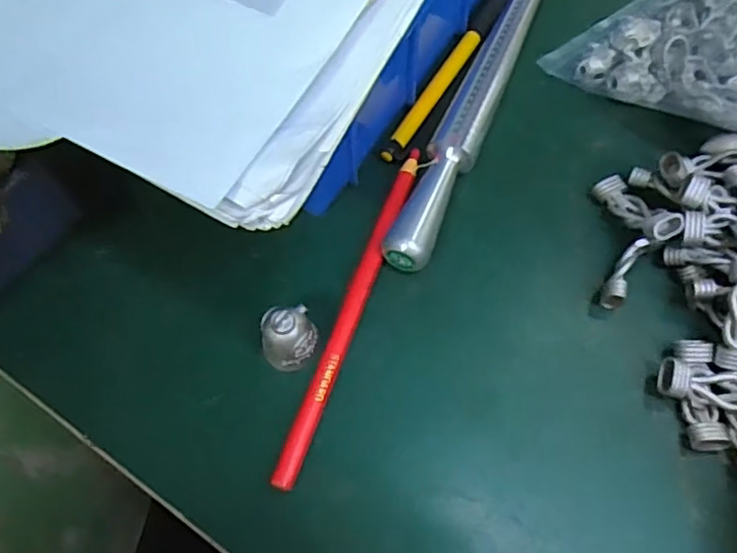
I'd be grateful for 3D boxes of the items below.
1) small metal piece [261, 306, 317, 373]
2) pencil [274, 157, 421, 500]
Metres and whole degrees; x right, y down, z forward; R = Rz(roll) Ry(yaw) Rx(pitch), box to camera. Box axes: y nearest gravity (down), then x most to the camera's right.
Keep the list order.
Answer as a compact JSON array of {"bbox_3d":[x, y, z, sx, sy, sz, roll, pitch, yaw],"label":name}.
[{"bbox_3d":[-0.033,0.026,0.256,0.021,0.033,0.021,8,68,5],"label":"small metal piece"},{"bbox_3d":[-0.007,0.012,0.272,0.010,0.009,0.165,19,70,9],"label":"pencil"}]

